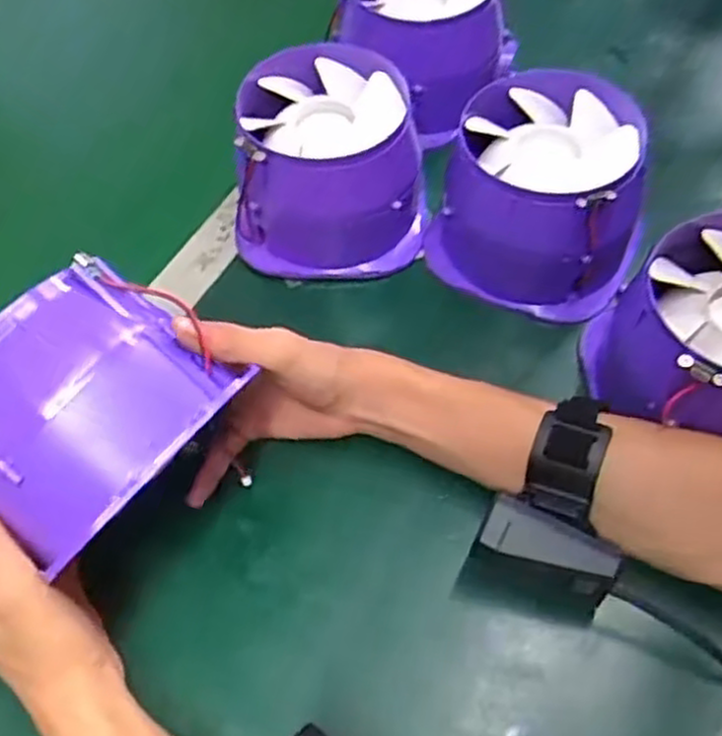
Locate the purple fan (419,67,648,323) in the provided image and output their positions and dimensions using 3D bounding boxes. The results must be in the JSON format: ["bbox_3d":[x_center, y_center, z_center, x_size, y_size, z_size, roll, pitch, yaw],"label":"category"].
[{"bbox_3d":[0.121,-0.116,0.520,0.128,0.095,0.123,23,61,17],"label":"purple fan"}]

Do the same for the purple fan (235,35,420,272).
[{"bbox_3d":[-0.020,-0.142,0.544,0.127,0.098,0.126,4,57,6],"label":"purple fan"}]

